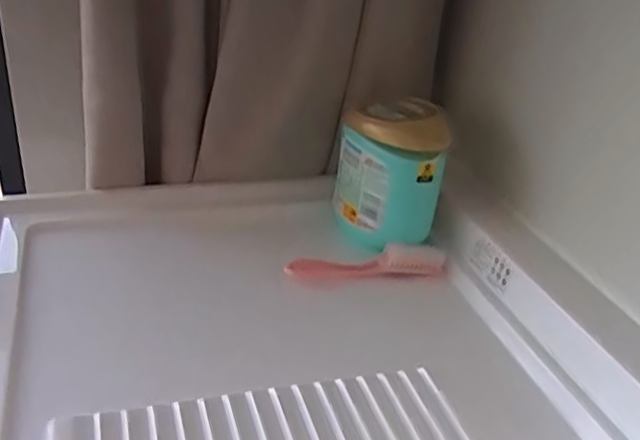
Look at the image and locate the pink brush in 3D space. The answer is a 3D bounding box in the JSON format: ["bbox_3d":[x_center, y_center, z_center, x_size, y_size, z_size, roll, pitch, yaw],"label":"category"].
[{"bbox_3d":[0.058,0.050,0.795,0.186,0.036,0.030,-3,30,-14],"label":"pink brush"}]

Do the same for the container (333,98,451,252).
[{"bbox_3d":[0.085,-0.059,0.836,0.127,0.163,0.124,7,29,4],"label":"container"}]

